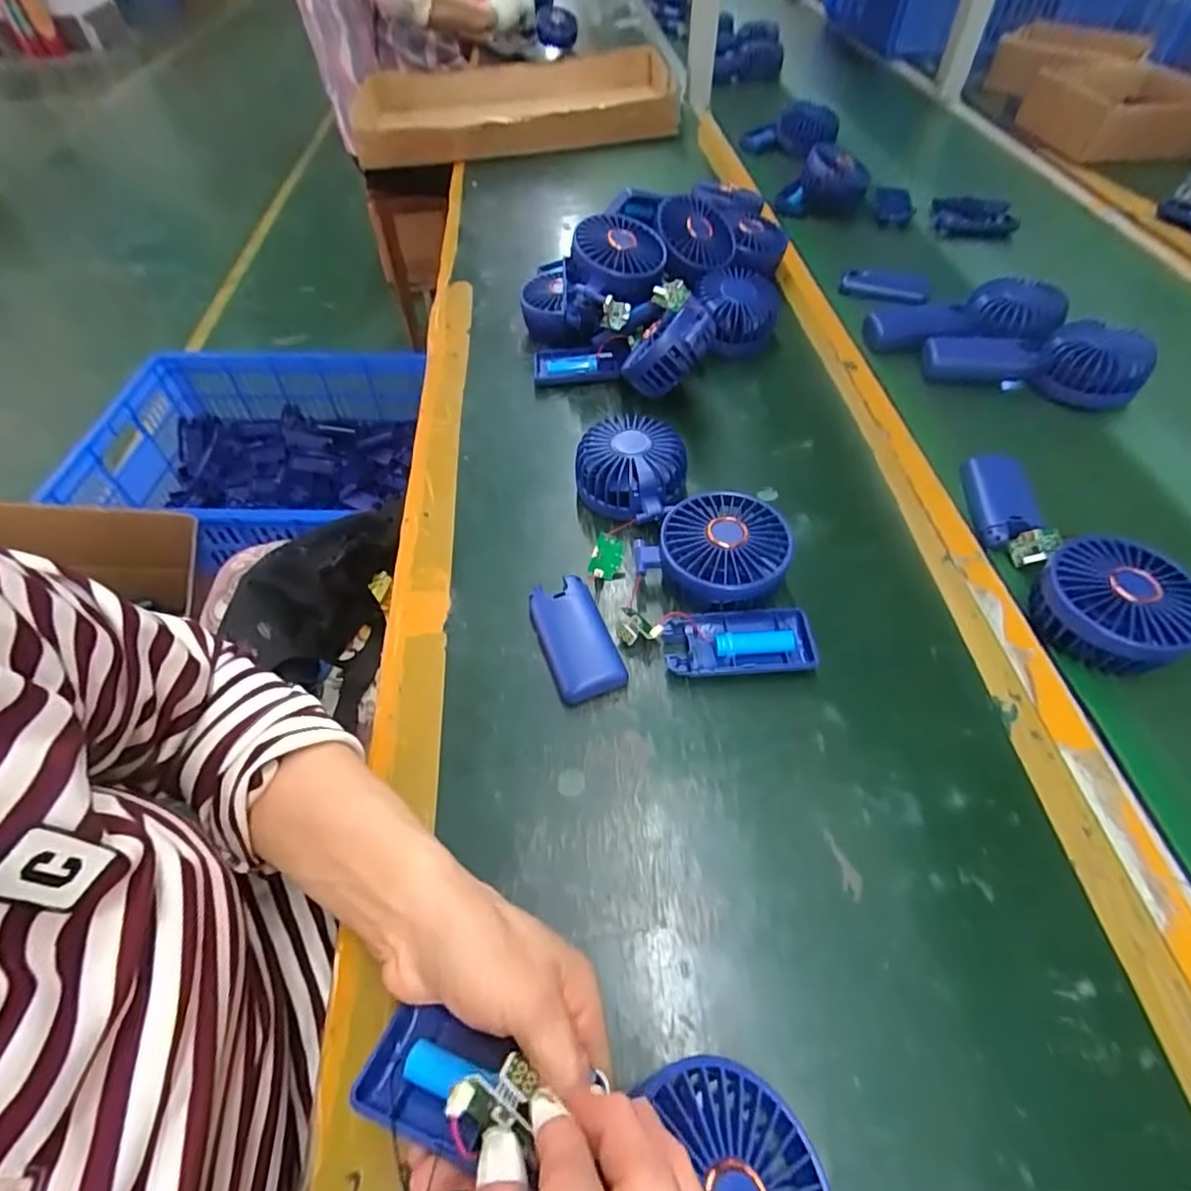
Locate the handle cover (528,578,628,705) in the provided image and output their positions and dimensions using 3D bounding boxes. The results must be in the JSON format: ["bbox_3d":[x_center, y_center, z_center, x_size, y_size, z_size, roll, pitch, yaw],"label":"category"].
[{"bbox_3d":[-0.014,0.028,0.397,0.044,0.017,0.087,-17,54,-11],"label":"handle cover"}]

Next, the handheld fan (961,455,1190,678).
[{"bbox_3d":[0.322,-0.035,0.417,0.081,0.039,0.197,-6,53,-2],"label":"handheld fan"}]

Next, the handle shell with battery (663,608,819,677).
[{"bbox_3d":[0.093,0.034,0.391,0.093,0.017,0.044,-3,52,0],"label":"handle shell with battery"}]

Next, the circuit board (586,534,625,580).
[{"bbox_3d":[0.008,-0.028,0.437,0.022,0.007,0.030,14,97,-10],"label":"circuit board"}]

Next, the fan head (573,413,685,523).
[{"bbox_3d":[0.027,-0.096,0.470,0.086,0.052,0.075,30,59,23],"label":"fan head"}]

